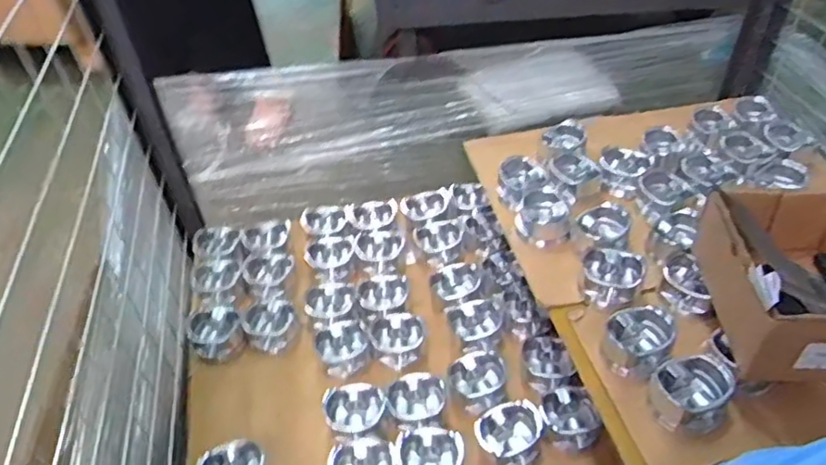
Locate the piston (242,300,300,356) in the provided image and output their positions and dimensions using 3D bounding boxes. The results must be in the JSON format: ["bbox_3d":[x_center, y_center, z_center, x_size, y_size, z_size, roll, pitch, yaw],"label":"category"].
[{"bbox_3d":[-0.204,0.134,0.899,0.076,0.052,0.072,-1,44,1],"label":"piston"}]

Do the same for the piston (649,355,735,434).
[{"bbox_3d":[0.290,0.167,0.651,0.071,0.045,0.069,-5,44,-3],"label":"piston"}]

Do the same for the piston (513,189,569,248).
[{"bbox_3d":[0.181,-0.019,0.868,0.072,0.047,0.078,-1,44,1],"label":"piston"}]

